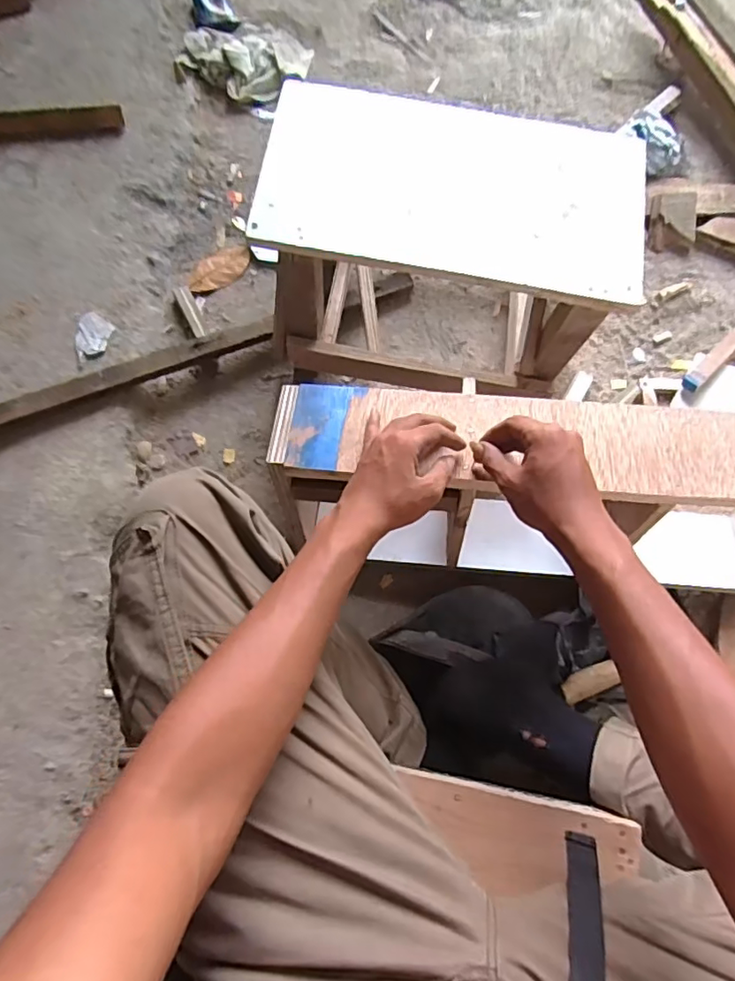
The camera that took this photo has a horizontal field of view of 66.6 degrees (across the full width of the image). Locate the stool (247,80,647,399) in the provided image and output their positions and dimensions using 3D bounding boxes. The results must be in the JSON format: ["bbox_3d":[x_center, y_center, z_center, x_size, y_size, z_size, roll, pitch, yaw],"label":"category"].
[{"bbox_3d":[0.094,-0.306,0.717,0.414,0.211,0.263,9,74,1],"label":"stool"}]

